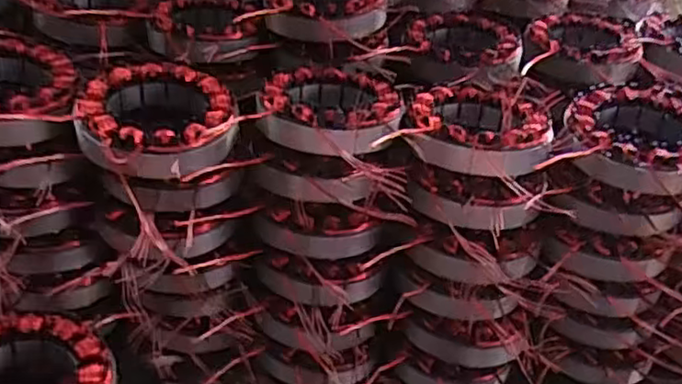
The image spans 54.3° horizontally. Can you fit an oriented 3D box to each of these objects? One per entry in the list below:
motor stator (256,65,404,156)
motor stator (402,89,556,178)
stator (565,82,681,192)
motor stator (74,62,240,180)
[{"bbox_3d":[-0.004,-0.053,0.401,0.083,0.024,0.083,5,35,-3],"label":"motor stator"},{"bbox_3d":[0.085,-0.041,0.400,0.080,0.022,0.094,14,35,10],"label":"motor stator"},{"bbox_3d":[0.181,-0.036,0.402,0.083,0.030,0.089,21,37,19],"label":"stator"},{"bbox_3d":[-0.102,-0.041,0.375,0.084,0.029,0.085,2,35,-6],"label":"motor stator"}]

